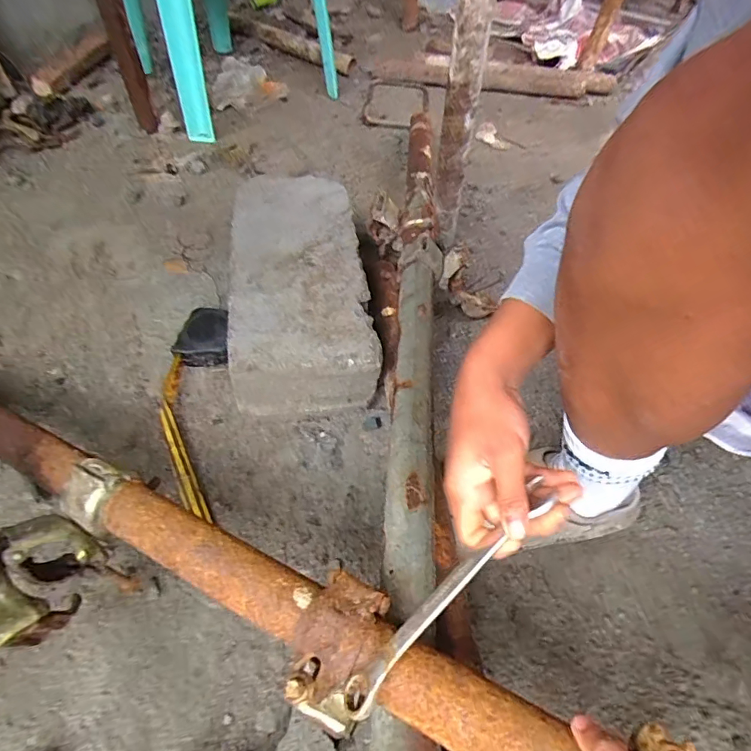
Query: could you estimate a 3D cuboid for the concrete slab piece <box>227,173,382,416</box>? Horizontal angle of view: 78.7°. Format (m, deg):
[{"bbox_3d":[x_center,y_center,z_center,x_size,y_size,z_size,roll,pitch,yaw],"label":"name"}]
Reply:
[{"bbox_3d":[-0.111,-0.128,0.688,0.178,0.130,0.375,-4,54,-7],"label":"concrete slab piece"}]

